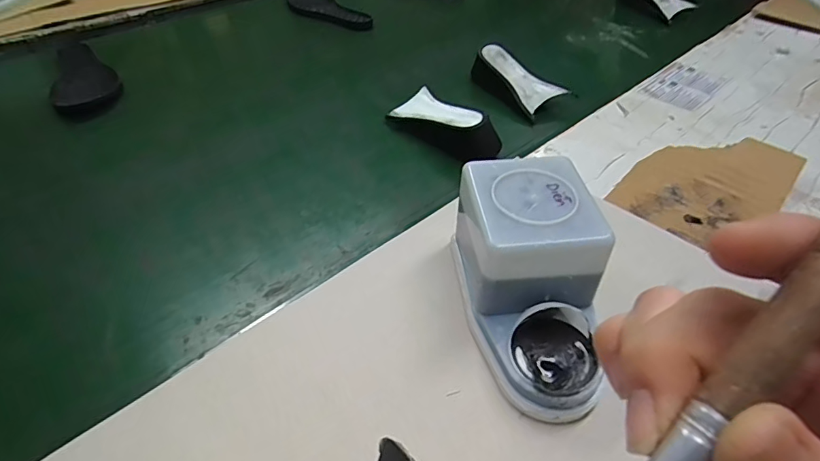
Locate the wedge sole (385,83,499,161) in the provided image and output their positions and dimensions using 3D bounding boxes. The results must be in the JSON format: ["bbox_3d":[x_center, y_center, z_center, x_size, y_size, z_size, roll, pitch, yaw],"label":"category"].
[{"bbox_3d":[0.042,-0.144,0.635,0.068,0.049,0.158,-30,52,-29],"label":"wedge sole"}]

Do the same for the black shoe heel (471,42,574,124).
[{"bbox_3d":[0.163,-0.228,0.731,0.067,0.061,0.144,-21,49,-22],"label":"black shoe heel"}]

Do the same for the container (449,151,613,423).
[{"bbox_3d":[0.095,0.029,0.391,0.103,0.104,0.161,-4,44,-6],"label":"container"}]

